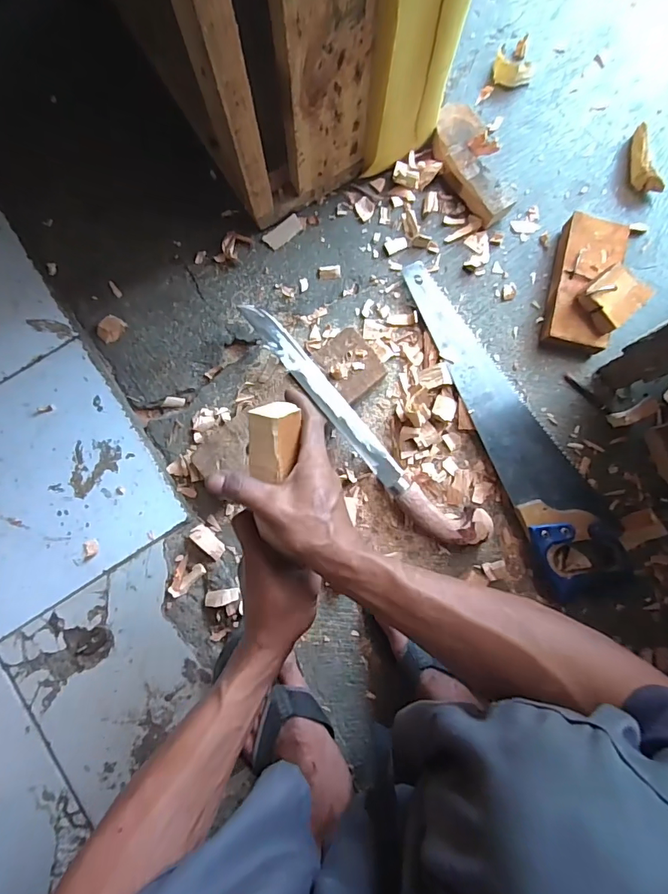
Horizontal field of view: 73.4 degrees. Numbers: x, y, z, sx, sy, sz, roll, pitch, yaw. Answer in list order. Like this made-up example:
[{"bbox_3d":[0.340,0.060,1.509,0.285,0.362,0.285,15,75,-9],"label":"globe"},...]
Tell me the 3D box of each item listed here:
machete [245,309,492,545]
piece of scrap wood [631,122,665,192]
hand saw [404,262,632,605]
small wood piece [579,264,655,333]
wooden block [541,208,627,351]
[{"bbox_3d":[0.037,-0.027,0.598,0.065,0.038,0.421,-43,86,-4],"label":"machete"},{"bbox_3d":[0.441,-0.406,0.640,0.022,0.028,0.101,-13,85,-1],"label":"piece of scrap wood"},{"bbox_3d":[0.243,-0.041,0.597,0.112,0.034,0.478,-22,85,-2],"label":"hand saw"},{"bbox_3d":[0.361,-0.192,0.581,0.063,0.039,0.063,-39,86,-3],"label":"small wood piece"},{"bbox_3d":[0.343,-0.224,0.615,0.084,0.039,0.179,11,85,1],"label":"wooden block"}]

